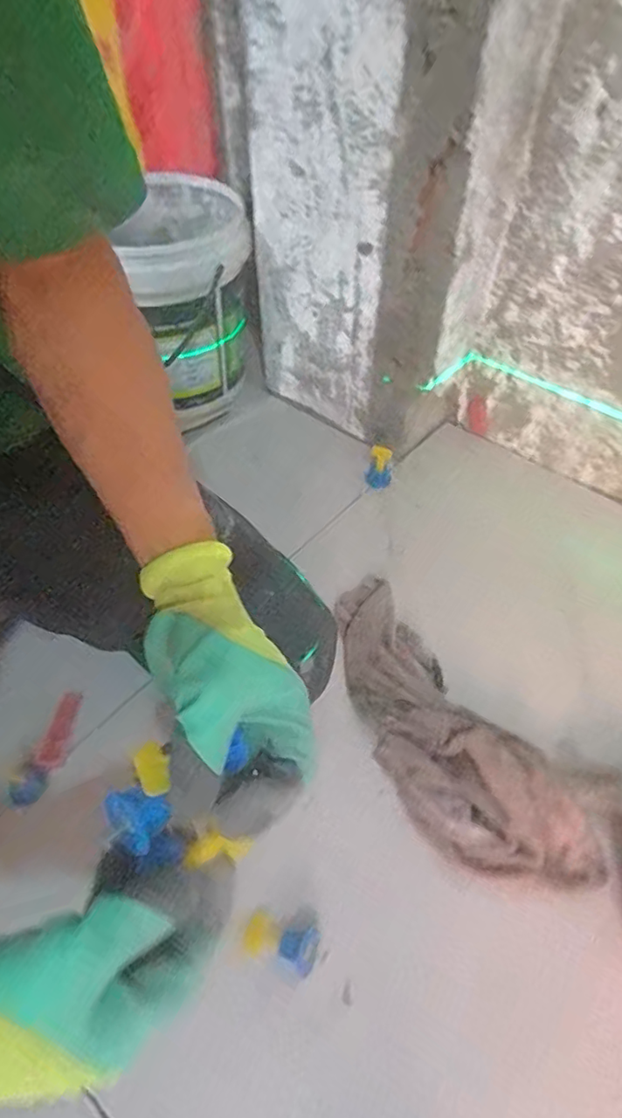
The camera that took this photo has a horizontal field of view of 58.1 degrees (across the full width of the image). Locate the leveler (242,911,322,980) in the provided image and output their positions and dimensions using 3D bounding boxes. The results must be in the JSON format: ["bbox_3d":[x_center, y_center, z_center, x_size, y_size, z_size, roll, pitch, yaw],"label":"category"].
[{"bbox_3d":[-0.022,0.282,0.414,0.055,0.021,0.029,16,53,12],"label":"leveler"}]

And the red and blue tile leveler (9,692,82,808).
[{"bbox_3d":[-0.236,0.169,0.510,0.031,0.021,0.107,8,52,6],"label":"red and blue tile leveler"}]

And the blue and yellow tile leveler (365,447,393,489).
[{"bbox_3d":[0.088,-0.121,0.720,0.032,0.065,0.032,5,52,4],"label":"blue and yellow tile leveler"}]

